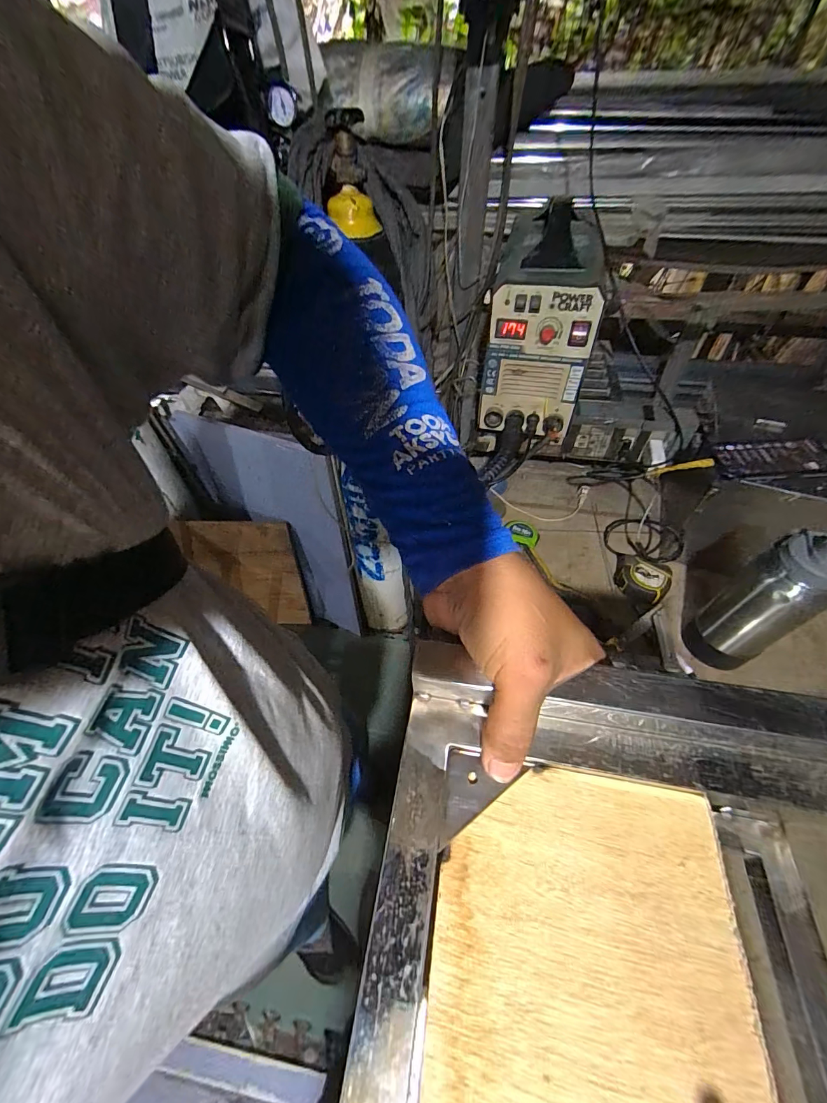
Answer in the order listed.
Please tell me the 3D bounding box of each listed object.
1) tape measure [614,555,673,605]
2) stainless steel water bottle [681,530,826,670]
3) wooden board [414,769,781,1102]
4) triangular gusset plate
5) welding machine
[{"bbox_3d":[0.401,0.051,0.718,0.087,0.048,0.081,30,56,24],"label":"tape measure"},{"bbox_3d":[0.462,0.071,0.536,0.092,0.226,0.085,-26,54,-20],"label":"stainless steel water bottle"},{"bbox_3d":[0.066,0.215,0.146,0.129,0.013,0.239,8,50,7],"label":"wooden board"},{"bbox_3d":[0.029,0.124,0.217,0.056,0.004,0.031,-29,55,-22],"label":"triangular gusset plate"},{"bbox_3d":[0.226,-0.394,0.699,0.161,0.255,0.297,14,51,12],"label":"welding machine"}]

